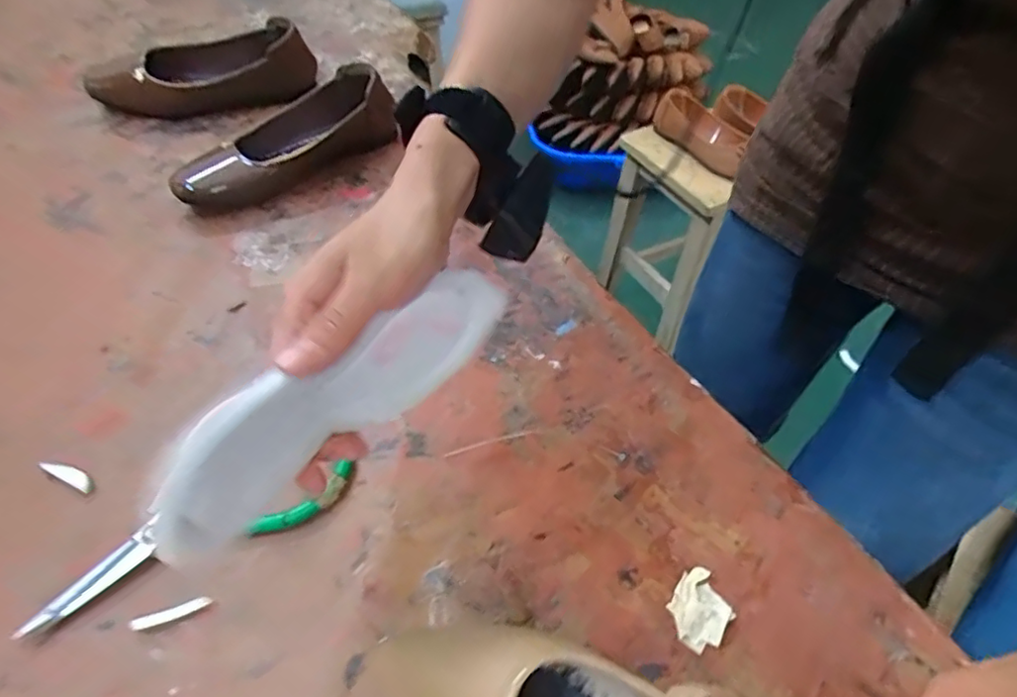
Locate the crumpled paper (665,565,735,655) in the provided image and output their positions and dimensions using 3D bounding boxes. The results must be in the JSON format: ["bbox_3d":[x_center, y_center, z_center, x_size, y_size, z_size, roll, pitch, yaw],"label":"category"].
[{"bbox_3d":[0.109,0.148,0.341,0.032,0.008,0.040,31,56,22],"label":"crumpled paper"}]

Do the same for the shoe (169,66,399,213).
[{"bbox_3d":[-0.221,-0.208,0.590,0.225,0.066,0.086,-32,58,-26],"label":"shoe"}]

